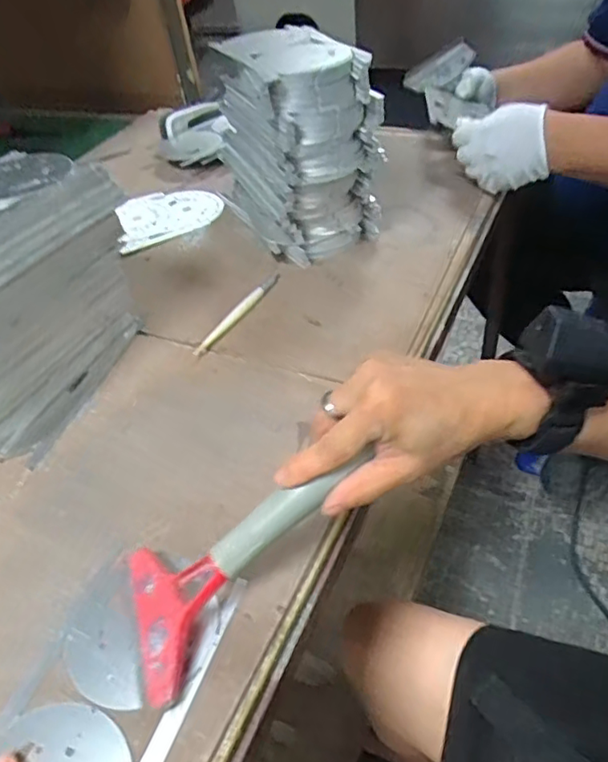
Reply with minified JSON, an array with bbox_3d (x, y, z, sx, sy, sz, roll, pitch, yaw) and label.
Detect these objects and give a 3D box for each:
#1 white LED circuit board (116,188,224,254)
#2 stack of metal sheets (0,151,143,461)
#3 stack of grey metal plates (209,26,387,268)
[{"bbox_3d":[-0.179,-0.219,0.748,0.140,0.011,0.114,-24,47,-15],"label":"white LED circuit board"},{"bbox_3d":[-0.256,-0.070,0.496,0.118,0.171,0.212,15,49,21],"label":"stack of metal sheets"},{"bbox_3d":[-0.013,-0.270,0.650,0.133,0.188,0.196,-21,47,-13],"label":"stack of grey metal plates"}]

